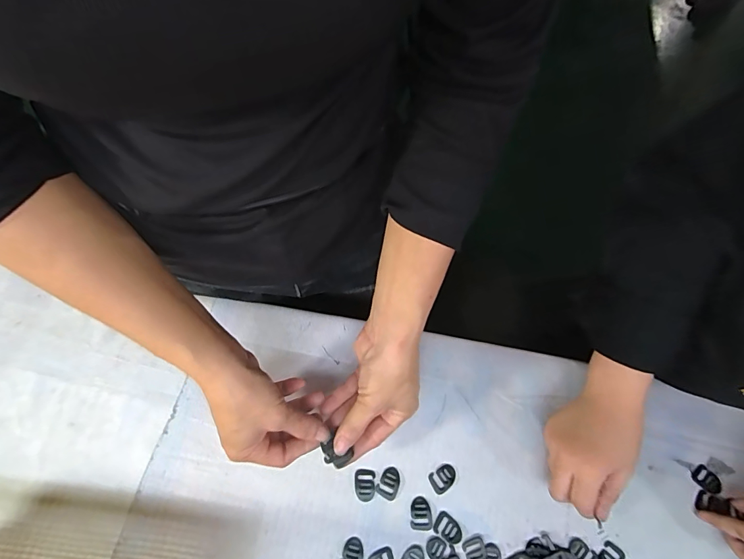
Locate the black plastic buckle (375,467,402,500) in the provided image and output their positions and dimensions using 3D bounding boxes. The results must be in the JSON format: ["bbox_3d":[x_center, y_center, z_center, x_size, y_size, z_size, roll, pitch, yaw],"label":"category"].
[{"bbox_3d":[0.017,0.194,0.379,0.020,0.004,0.027,24,68,7],"label":"black plastic buckle"}]

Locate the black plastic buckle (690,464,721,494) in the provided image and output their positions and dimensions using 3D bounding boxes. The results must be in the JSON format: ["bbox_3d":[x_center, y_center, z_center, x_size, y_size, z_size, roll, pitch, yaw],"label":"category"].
[{"bbox_3d":[0.332,0.199,0.395,0.026,0.006,0.021,39,71,13],"label":"black plastic buckle"}]

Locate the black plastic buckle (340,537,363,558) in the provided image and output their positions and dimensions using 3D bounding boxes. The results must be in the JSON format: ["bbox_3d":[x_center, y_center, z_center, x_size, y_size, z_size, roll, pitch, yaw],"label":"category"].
[{"bbox_3d":[-0.018,0.247,0.354,0.020,0.004,0.028,5,67,0],"label":"black plastic buckle"}]

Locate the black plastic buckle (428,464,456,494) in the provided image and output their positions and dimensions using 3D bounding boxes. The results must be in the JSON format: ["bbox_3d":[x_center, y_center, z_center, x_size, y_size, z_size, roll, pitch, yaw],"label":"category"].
[{"bbox_3d":[0.069,0.191,0.380,0.026,0.004,0.020,-26,71,-12],"label":"black plastic buckle"}]

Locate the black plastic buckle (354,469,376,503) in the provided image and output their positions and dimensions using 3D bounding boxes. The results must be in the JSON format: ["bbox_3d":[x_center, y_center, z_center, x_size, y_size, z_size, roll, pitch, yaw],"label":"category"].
[{"bbox_3d":[-0.007,0.193,0.373,0.020,0.004,0.028,2,67,-2],"label":"black plastic buckle"}]

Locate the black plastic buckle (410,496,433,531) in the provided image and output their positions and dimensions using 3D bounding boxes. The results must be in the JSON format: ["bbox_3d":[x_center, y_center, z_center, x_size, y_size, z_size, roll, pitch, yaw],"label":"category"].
[{"bbox_3d":[0.047,0.218,0.369,0.020,0.004,0.027,6,67,0],"label":"black plastic buckle"}]

